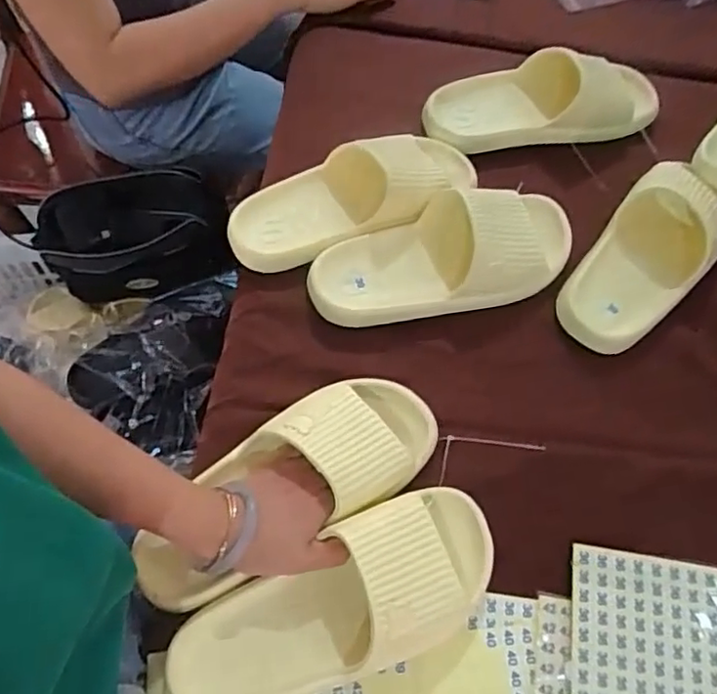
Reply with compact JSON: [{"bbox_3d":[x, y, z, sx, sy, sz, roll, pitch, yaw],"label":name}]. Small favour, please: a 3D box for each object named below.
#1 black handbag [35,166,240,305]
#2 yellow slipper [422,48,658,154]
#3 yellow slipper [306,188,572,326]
[{"bbox_3d":[-0.340,-0.170,0.958,0.303,0.116,0.192,9,65,0],"label":"black handbag"},{"bbox_3d":[0.201,-0.279,0.676,0.267,0.069,0.098,-8,65,-7],"label":"yellow slipper"},{"bbox_3d":[0.083,-0.084,0.576,0.258,0.055,0.104,-19,67,-12],"label":"yellow slipper"}]

